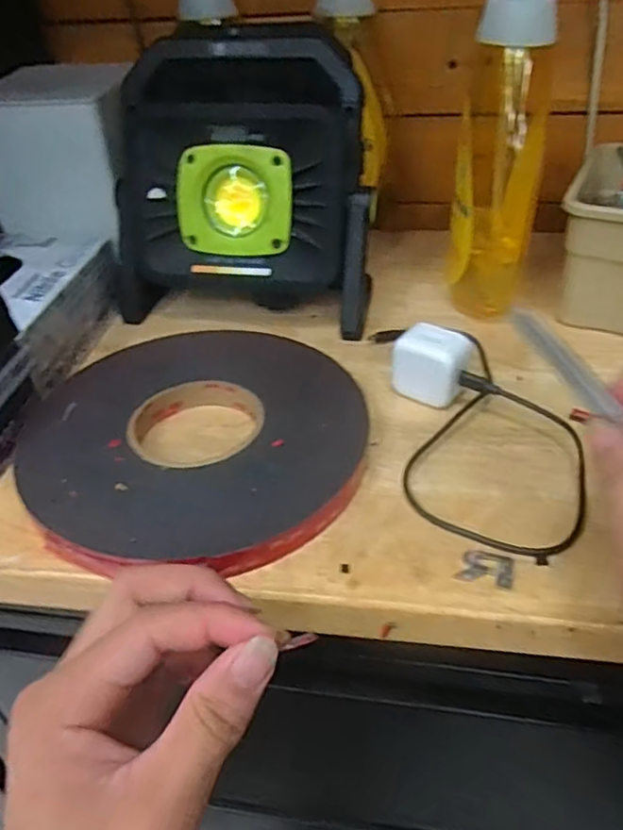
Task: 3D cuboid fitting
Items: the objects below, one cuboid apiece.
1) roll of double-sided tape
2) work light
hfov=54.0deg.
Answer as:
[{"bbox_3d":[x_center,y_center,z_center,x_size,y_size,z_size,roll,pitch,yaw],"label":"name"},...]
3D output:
[{"bbox_3d":[-0.069,0.010,0.383,0.201,0.023,0.207,-2,39,2],"label":"roll of double-sided tape"},{"bbox_3d":[-0.057,-0.174,0.457,0.200,0.178,0.091,5,40,10],"label":"work light"}]

